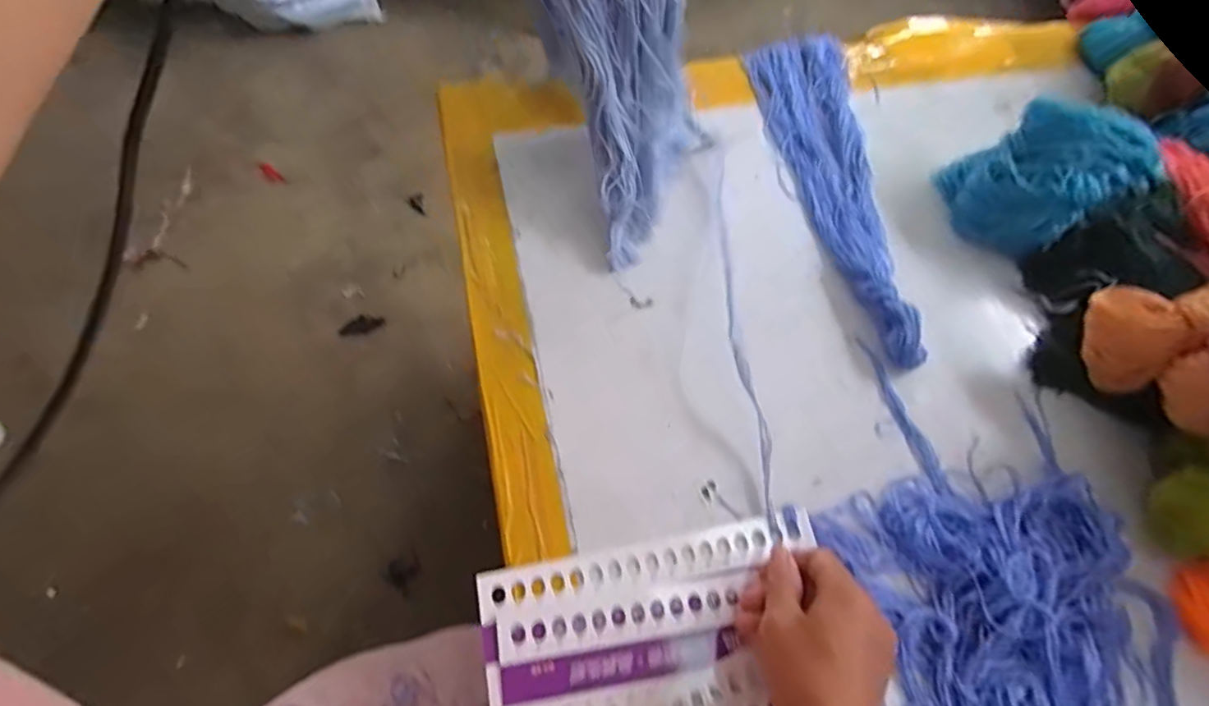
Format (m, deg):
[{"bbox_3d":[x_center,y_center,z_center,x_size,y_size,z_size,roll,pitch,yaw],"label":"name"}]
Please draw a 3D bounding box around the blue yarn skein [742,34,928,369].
[{"bbox_3d":[0.230,-0.180,0.576,0.100,0.030,0.422,-1,63,-4],"label":"blue yarn skein"}]

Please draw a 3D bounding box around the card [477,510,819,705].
[{"bbox_3d":[0.036,0.173,0.396,0.234,0.005,0.081,-8,64,-9],"label":"card"}]

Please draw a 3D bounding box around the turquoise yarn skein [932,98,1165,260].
[{"bbox_3d":[0.410,-0.166,0.539,0.117,0.105,0.117,1,63,-2],"label":"turquoise yarn skein"}]

